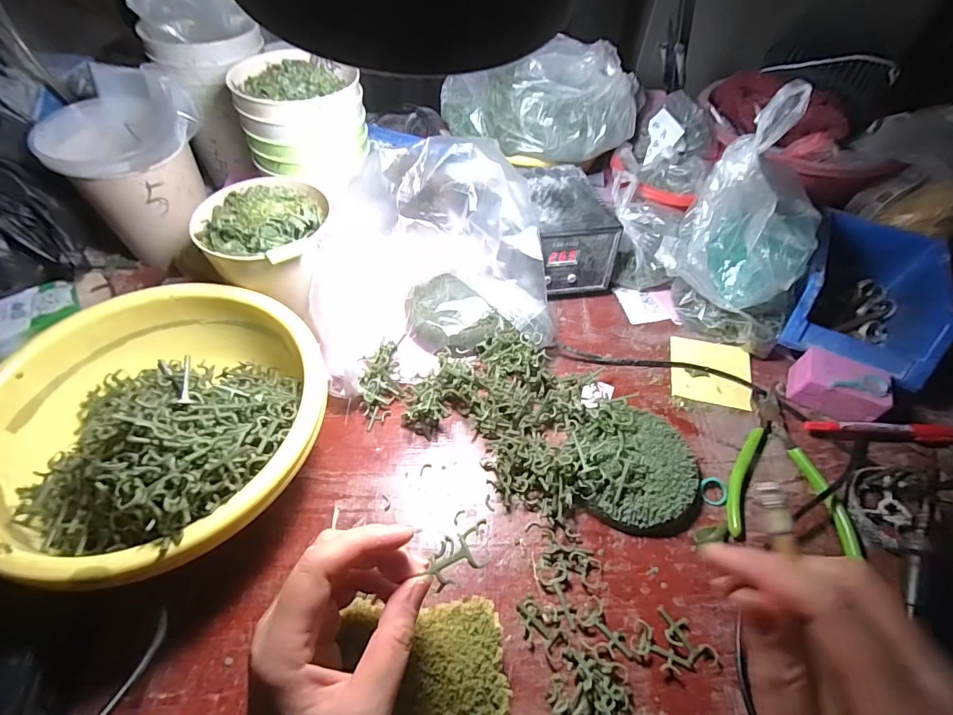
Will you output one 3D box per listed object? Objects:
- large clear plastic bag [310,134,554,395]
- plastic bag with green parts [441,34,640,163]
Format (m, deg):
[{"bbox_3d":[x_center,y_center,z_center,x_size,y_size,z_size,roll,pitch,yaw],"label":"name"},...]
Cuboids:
[{"bbox_3d":[-0.051,-0.090,0.433,0.217,0.140,0.197,-11,54,-9],"label":"large clear plastic bag"},{"bbox_3d":[0.078,-0.309,0.528,0.222,0.091,0.132,13,54,8],"label":"plastic bag with green parts"}]

